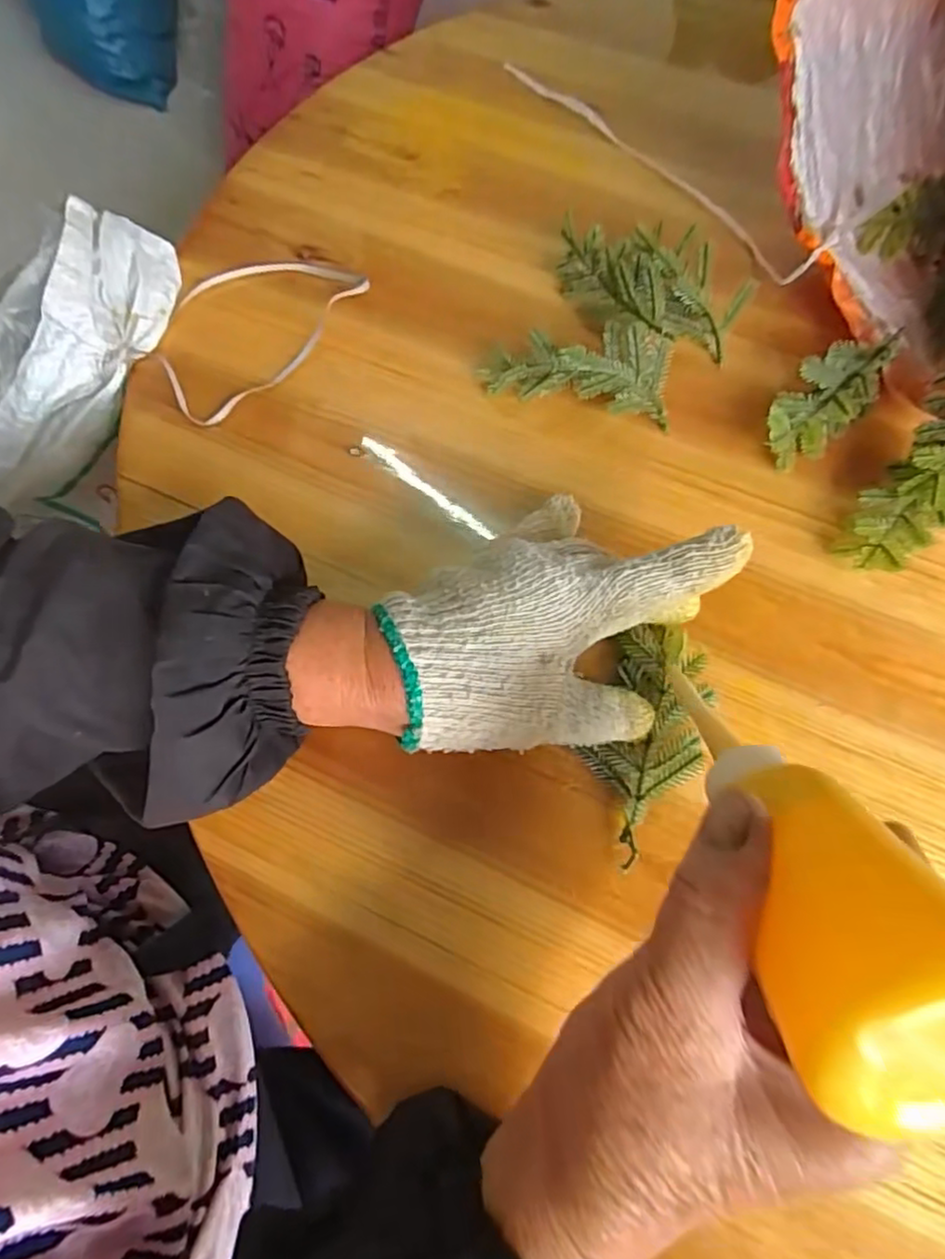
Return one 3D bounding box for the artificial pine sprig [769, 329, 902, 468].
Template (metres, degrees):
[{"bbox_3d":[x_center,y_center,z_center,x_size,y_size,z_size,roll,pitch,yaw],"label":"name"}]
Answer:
[{"bbox_3d":[0.221,-0.146,0.403,0.044,0.035,0.123,37,65,15],"label":"artificial pine sprig"}]

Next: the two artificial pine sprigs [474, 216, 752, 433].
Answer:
[{"bbox_3d":[0.094,-0.197,0.421,0.130,0.043,0.151,26,66,10],"label":"two artificial pine sprigs"}]

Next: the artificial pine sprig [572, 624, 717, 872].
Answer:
[{"bbox_3d":[0.084,0.050,0.312,0.051,0.019,0.112,13,70,4],"label":"artificial pine sprig"}]

